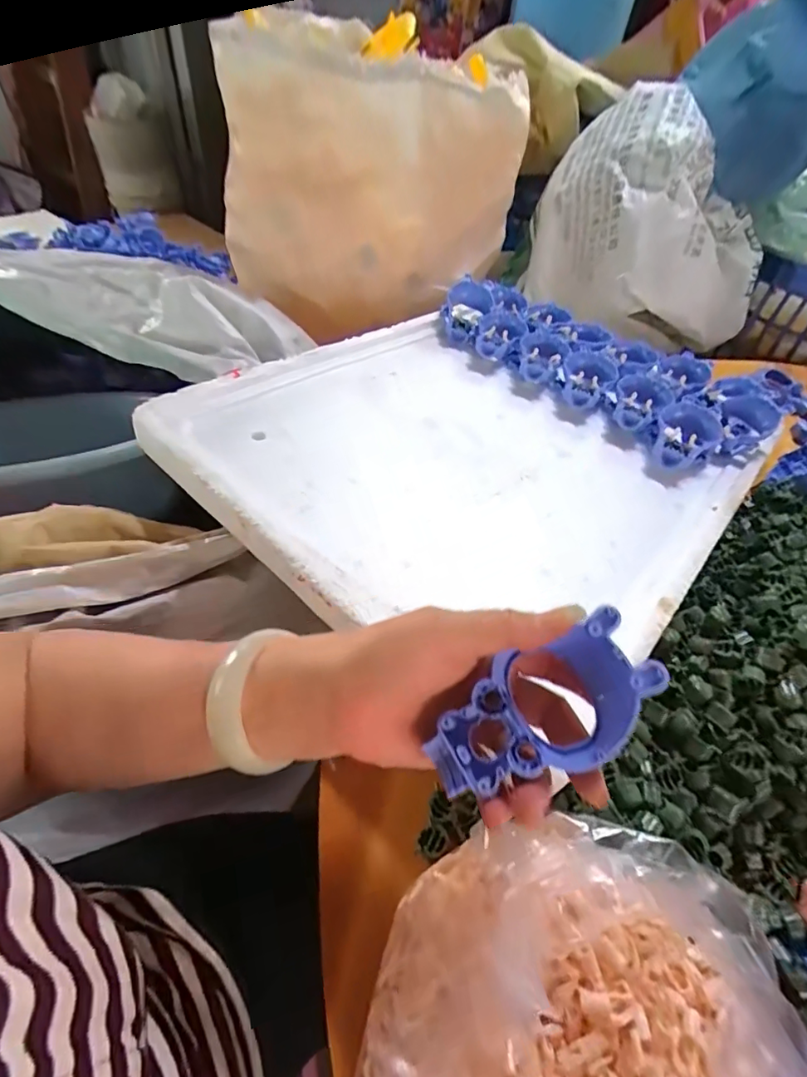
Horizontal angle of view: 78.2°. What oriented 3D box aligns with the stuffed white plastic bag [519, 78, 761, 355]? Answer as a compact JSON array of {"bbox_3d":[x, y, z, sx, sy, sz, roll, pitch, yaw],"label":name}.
[{"bbox_3d":[0.401,-0.501,0.819,0.369,0.290,0.195,35,53,22],"label":"stuffed white plastic bag"}]

